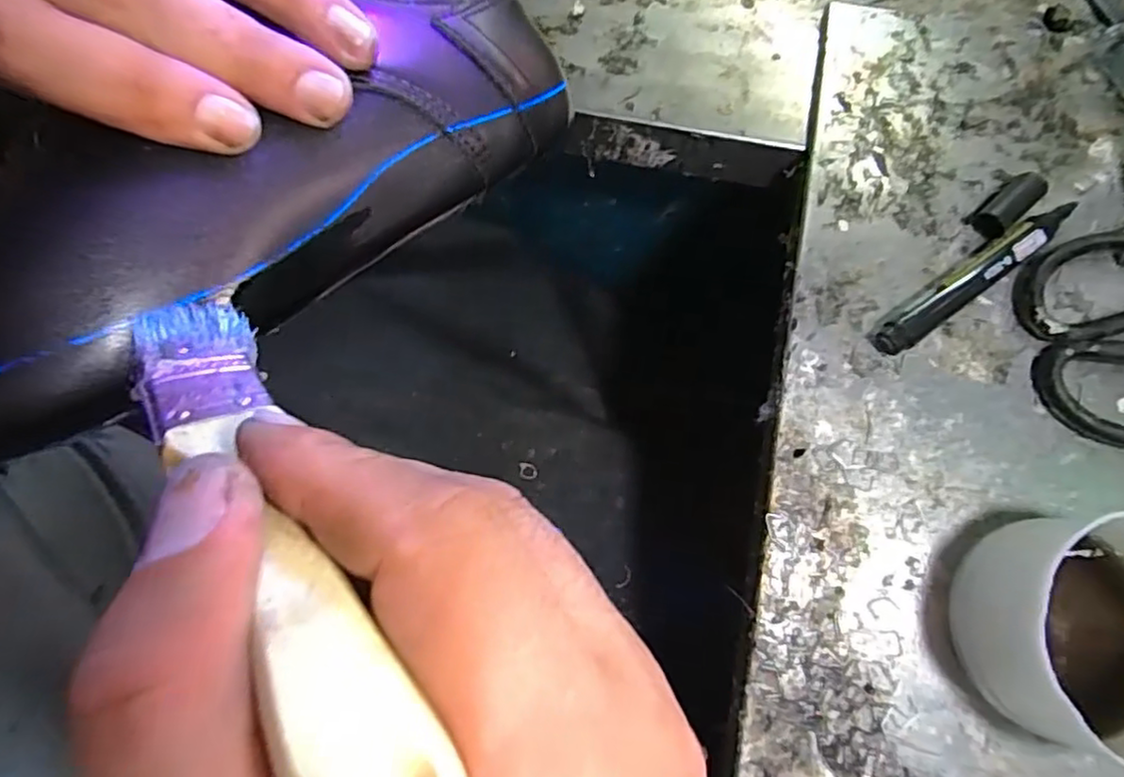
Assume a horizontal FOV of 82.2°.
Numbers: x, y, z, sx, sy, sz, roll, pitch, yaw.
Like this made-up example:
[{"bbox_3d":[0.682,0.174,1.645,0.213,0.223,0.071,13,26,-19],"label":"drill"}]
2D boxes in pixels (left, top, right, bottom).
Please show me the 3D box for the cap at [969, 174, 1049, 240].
[{"bbox_3d":[0.229,-0.093,0.331,0.036,0.015,0.017,-42,79,-10],"label":"cap"}]

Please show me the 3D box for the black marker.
[{"bbox_3d":[0.207,-0.056,0.320,0.123,0.018,0.018,-34,78,-8],"label":"black marker"}]

